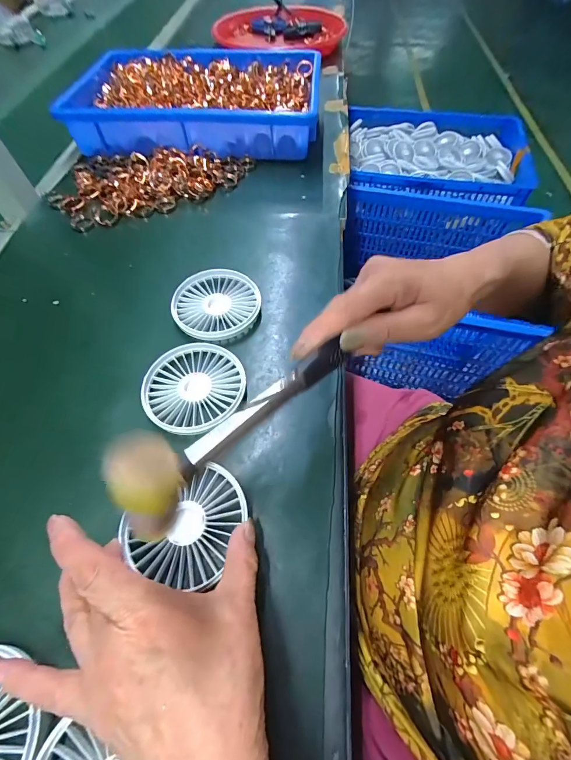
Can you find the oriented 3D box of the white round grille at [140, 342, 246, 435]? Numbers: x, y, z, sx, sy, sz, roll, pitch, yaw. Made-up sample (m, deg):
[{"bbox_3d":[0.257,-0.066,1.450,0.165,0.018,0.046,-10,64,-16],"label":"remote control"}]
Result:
[{"bbox_3d":[-0.082,0.005,0.294,0.085,0.013,0.087,-1,60,1],"label":"white round grille"}]

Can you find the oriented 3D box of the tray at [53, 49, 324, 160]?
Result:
[{"bbox_3d":[-0.134,-0.427,0.509,0.352,0.064,0.229,0,60,2],"label":"tray"}]

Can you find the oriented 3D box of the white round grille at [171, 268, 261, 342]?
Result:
[{"bbox_3d":[-0.071,-0.077,0.339,0.085,0.015,0.086,-1,60,1],"label":"white round grille"}]

